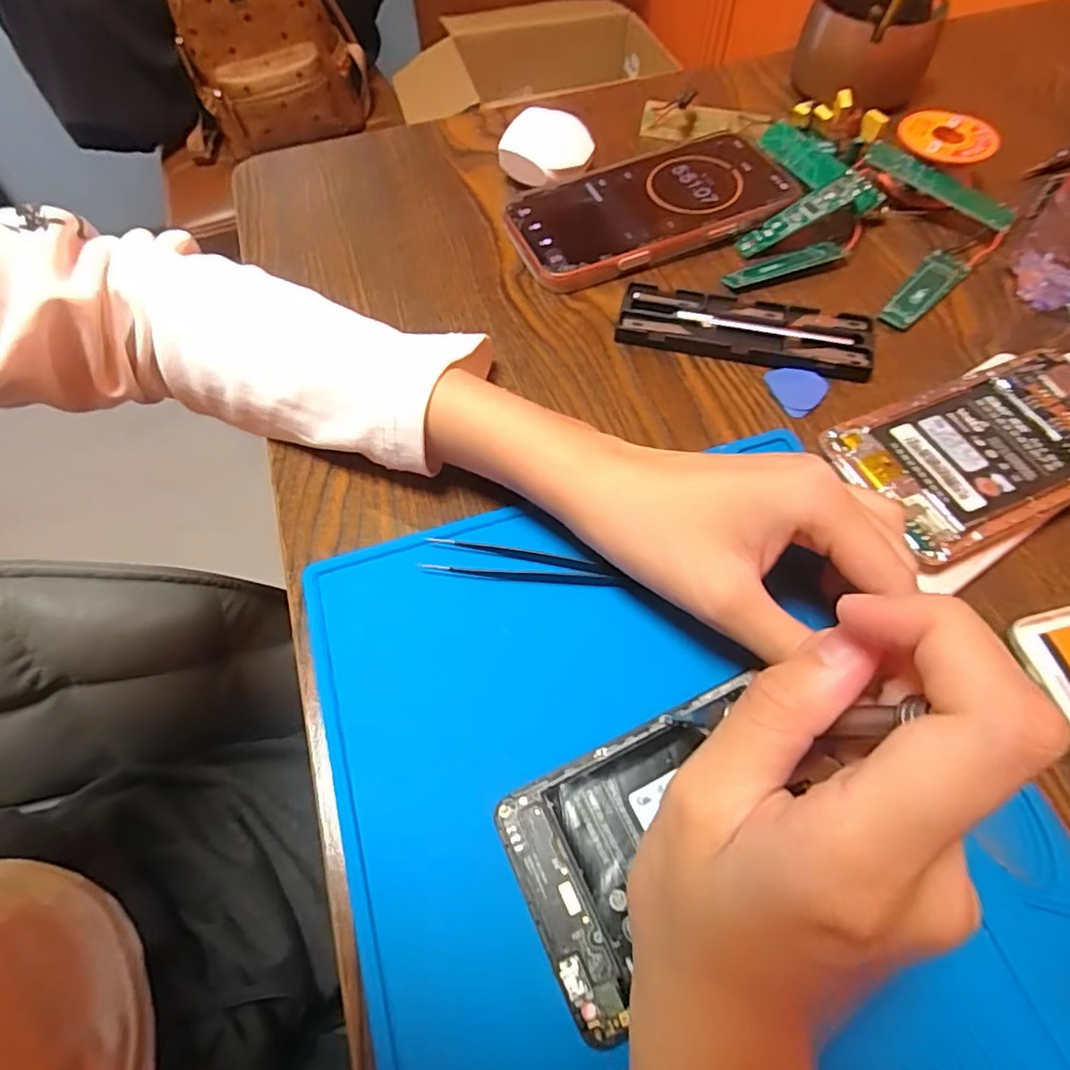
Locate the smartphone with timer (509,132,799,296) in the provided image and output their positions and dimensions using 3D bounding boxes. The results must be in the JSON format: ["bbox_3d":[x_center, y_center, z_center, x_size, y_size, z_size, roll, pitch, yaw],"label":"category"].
[{"bbox_3d":[0.068,-0.194,0.358,0.164,0.015,0.078,-21,62,-9],"label":"smartphone with timer"}]

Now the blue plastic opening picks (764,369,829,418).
[{"bbox_3d":[0.131,-0.074,0.299,0.024,0.004,0.027,-29,74,2],"label":"blue plastic opening picks"}]

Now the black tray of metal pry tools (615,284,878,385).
[{"bbox_3d":[0.108,-0.106,0.313,0.125,0.010,0.040,13,62,9],"label":"black tray of metal pry tools"}]

